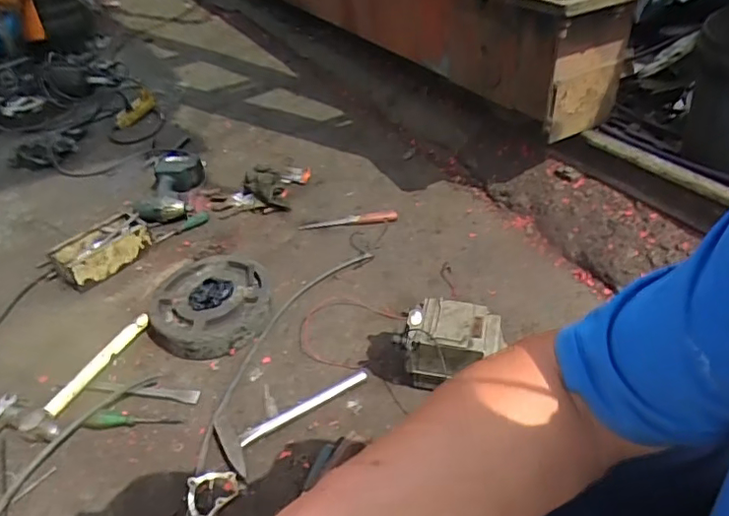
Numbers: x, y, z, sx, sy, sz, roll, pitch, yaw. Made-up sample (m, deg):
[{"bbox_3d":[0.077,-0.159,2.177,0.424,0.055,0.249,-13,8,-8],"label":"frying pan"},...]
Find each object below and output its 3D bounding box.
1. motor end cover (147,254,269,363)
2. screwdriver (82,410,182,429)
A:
[{"bbox_3d":[-0.295,0.079,1.051,0.224,0.064,0.241,-12,38,-8],"label":"motor end cover"},{"bbox_3d":[-0.373,0.258,0.886,0.145,0.018,0.029,-3,37,3],"label":"screwdriver"}]

